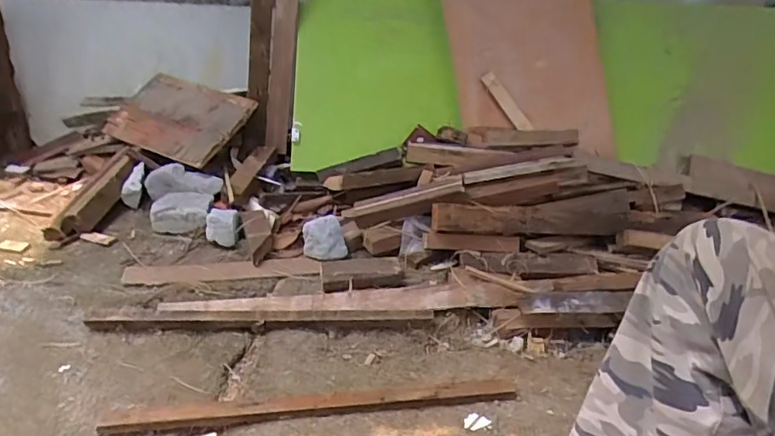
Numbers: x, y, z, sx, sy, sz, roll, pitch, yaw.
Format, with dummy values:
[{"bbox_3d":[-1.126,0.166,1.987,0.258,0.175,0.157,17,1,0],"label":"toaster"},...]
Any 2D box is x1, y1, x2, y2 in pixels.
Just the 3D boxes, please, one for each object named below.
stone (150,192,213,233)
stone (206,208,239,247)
[{"bbox_3d":[-0.506,-0.018,1.331,0.136,0.063,0.106,2,31,-5],"label":"stone"},{"bbox_3d":[-0.379,0.022,1.249,0.072,0.074,0.043,6,31,3],"label":"stone"}]

